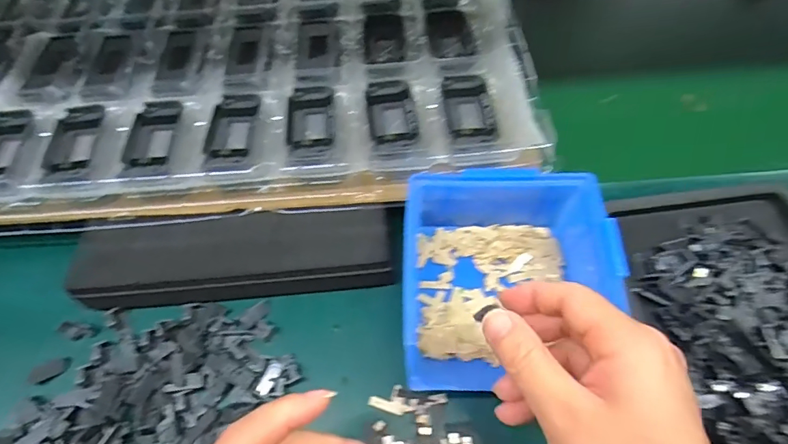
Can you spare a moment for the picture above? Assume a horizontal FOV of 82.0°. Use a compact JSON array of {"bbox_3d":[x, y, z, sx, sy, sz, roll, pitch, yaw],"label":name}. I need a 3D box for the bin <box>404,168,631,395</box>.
[{"bbox_3d":[0.069,0.038,0.299,0.126,0.077,0.135,-1,57,2],"label":"bin"}]

